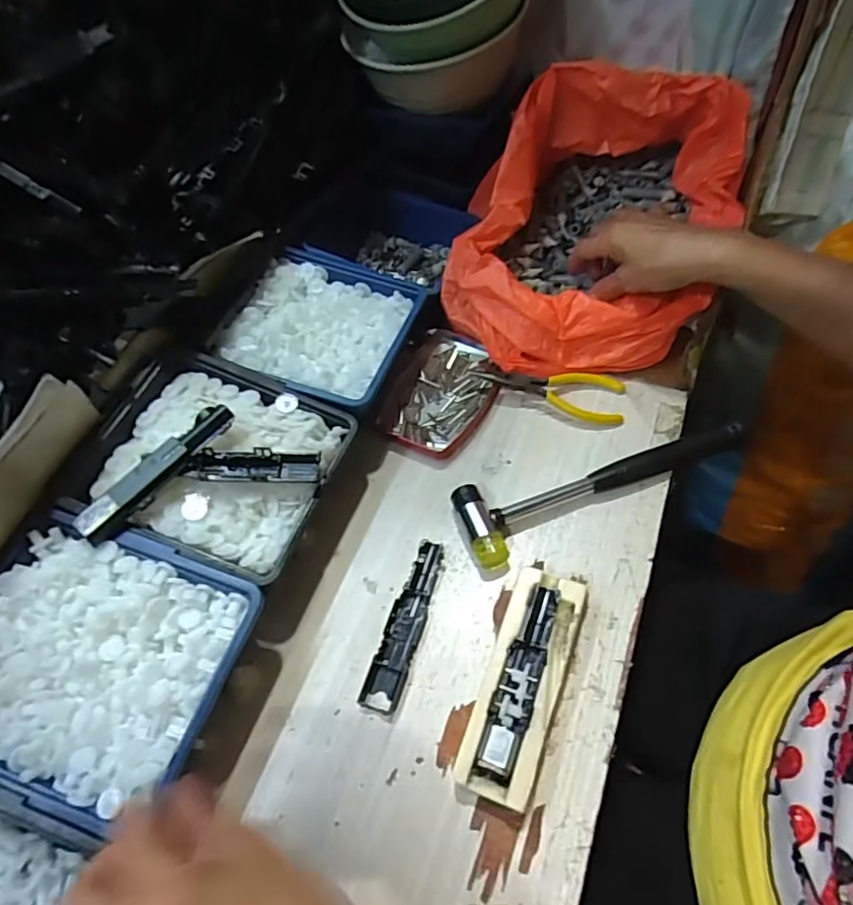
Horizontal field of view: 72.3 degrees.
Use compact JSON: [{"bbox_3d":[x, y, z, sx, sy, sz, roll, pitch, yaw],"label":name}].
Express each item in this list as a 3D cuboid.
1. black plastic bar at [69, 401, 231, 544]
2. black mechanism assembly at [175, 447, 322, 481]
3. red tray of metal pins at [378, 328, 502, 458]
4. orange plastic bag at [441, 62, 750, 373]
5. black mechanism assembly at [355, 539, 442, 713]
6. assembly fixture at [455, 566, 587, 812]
[{"bbox_3d":[-0.176,0.013,0.390,0.018,0.021,0.117,33,65,24],"label":"black plastic bar"},{"bbox_3d":[-0.118,0.009,0.401,0.088,0.015,0.021,1,55,-12],"label":"black mechanism assembly"},{"bbox_3d":[0.013,-0.051,0.498,0.080,0.015,0.119,17,59,16],"label":"red tray of metal pins"},{"bbox_3d":[0.139,-0.201,0.491,0.235,0.142,0.210,-1,56,4],"label":"orange plastic bag"},{"bbox_3d":[-0.014,0.114,0.398,0.024,0.010,0.117,15,59,14],"label":"black mechanism assembly"},{"bbox_3d":[0.060,0.140,0.362,0.045,0.028,0.135,16,59,15],"label":"assembly fixture"}]

